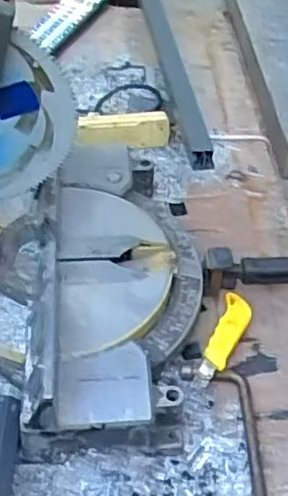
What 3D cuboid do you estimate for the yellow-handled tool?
[{"bbox_3d":[0.109,0.116,0.860,0.039,0.018,0.151,18,49,13],"label":"yellow-handled tool"}]

